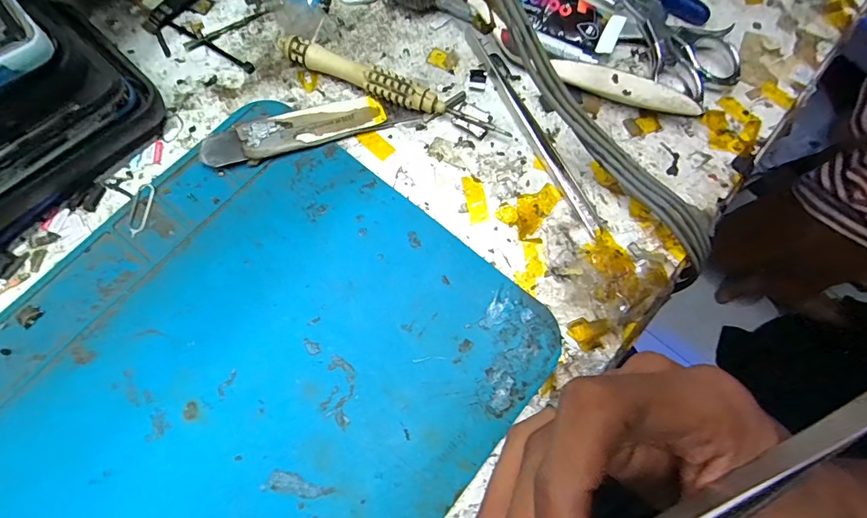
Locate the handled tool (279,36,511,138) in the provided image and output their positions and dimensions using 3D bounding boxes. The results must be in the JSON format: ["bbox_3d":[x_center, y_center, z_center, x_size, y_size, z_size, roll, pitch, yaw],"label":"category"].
[{"bbox_3d":[-0.022,-0.086,0.220,0.121,0.014,0.011,23,74,5],"label":"handled tool"}]

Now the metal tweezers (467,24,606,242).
[{"bbox_3d":[0.049,-0.071,0.221,0.010,0.006,0.133,-26,76,-9],"label":"metal tweezers"}]

